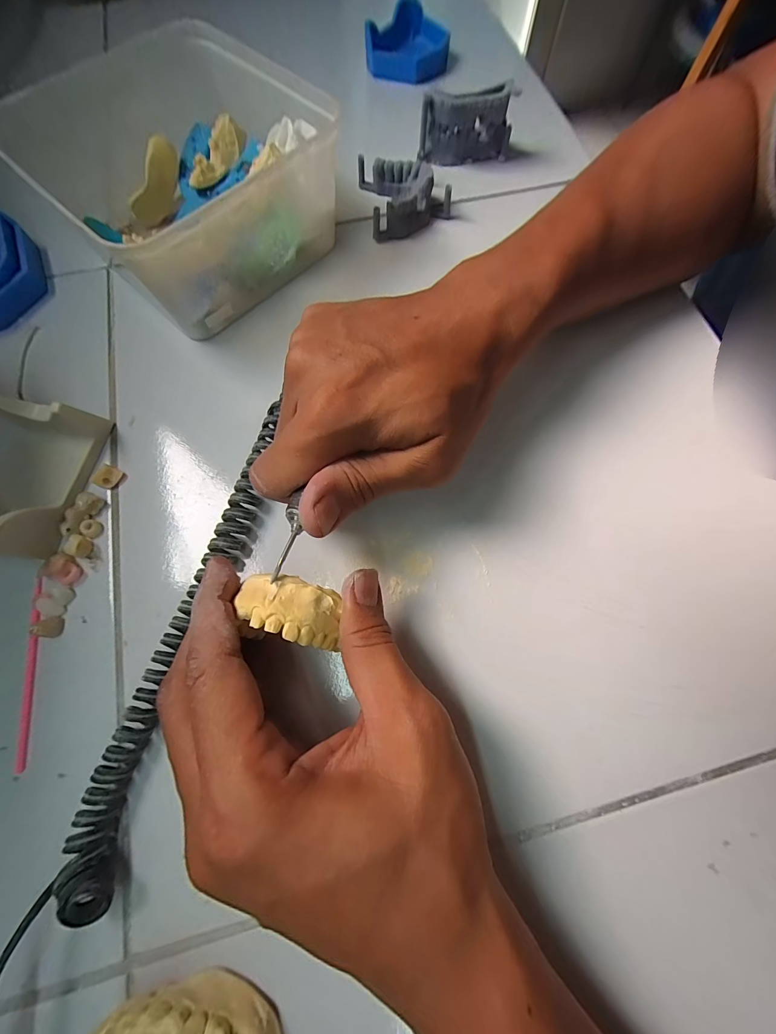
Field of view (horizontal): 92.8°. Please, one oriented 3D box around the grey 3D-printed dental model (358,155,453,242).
[{"bbox_3d":[0.014,-0.242,0.277,0.060,0.025,0.058,-11,72,-4],"label":"grey 3D-printed dental model"}]

